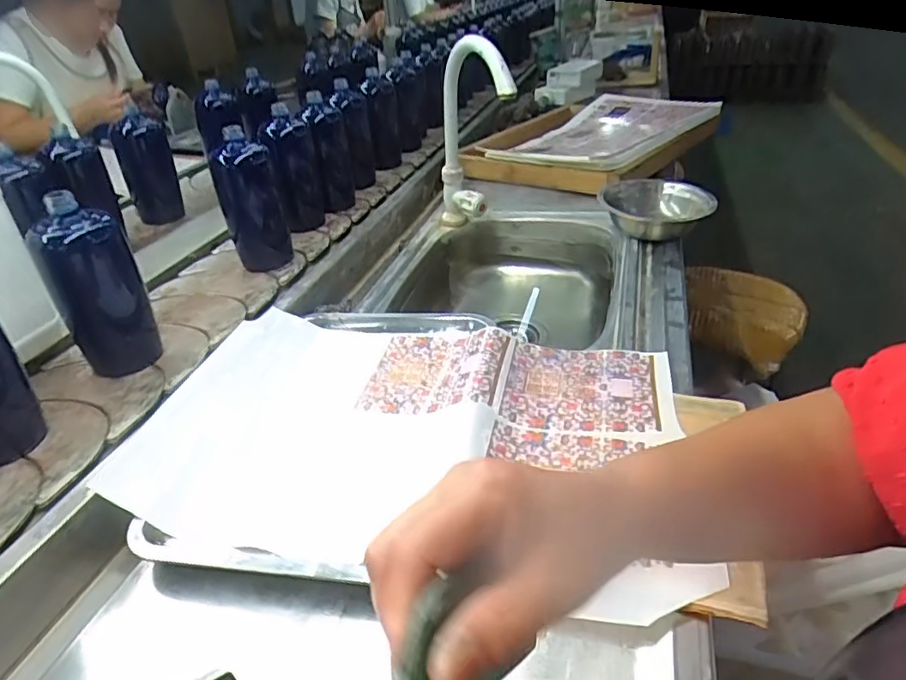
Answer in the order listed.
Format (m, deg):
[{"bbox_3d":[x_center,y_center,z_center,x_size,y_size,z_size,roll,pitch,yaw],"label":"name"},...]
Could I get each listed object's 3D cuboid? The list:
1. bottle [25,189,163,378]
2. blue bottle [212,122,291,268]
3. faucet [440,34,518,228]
[{"bbox_3d":[-0.372,-0.053,0.604,0.068,0.177,0.068,1,34,7],"label":"bottle"},{"bbox_3d":[-0.289,-0.206,0.820,0.076,0.177,0.076,-13,35,-14],"label":"blue bottle"},{"bbox_3d":[0.024,-0.302,0.870,0.066,0.330,0.117,-17,59,-19],"label":"faucet"}]

